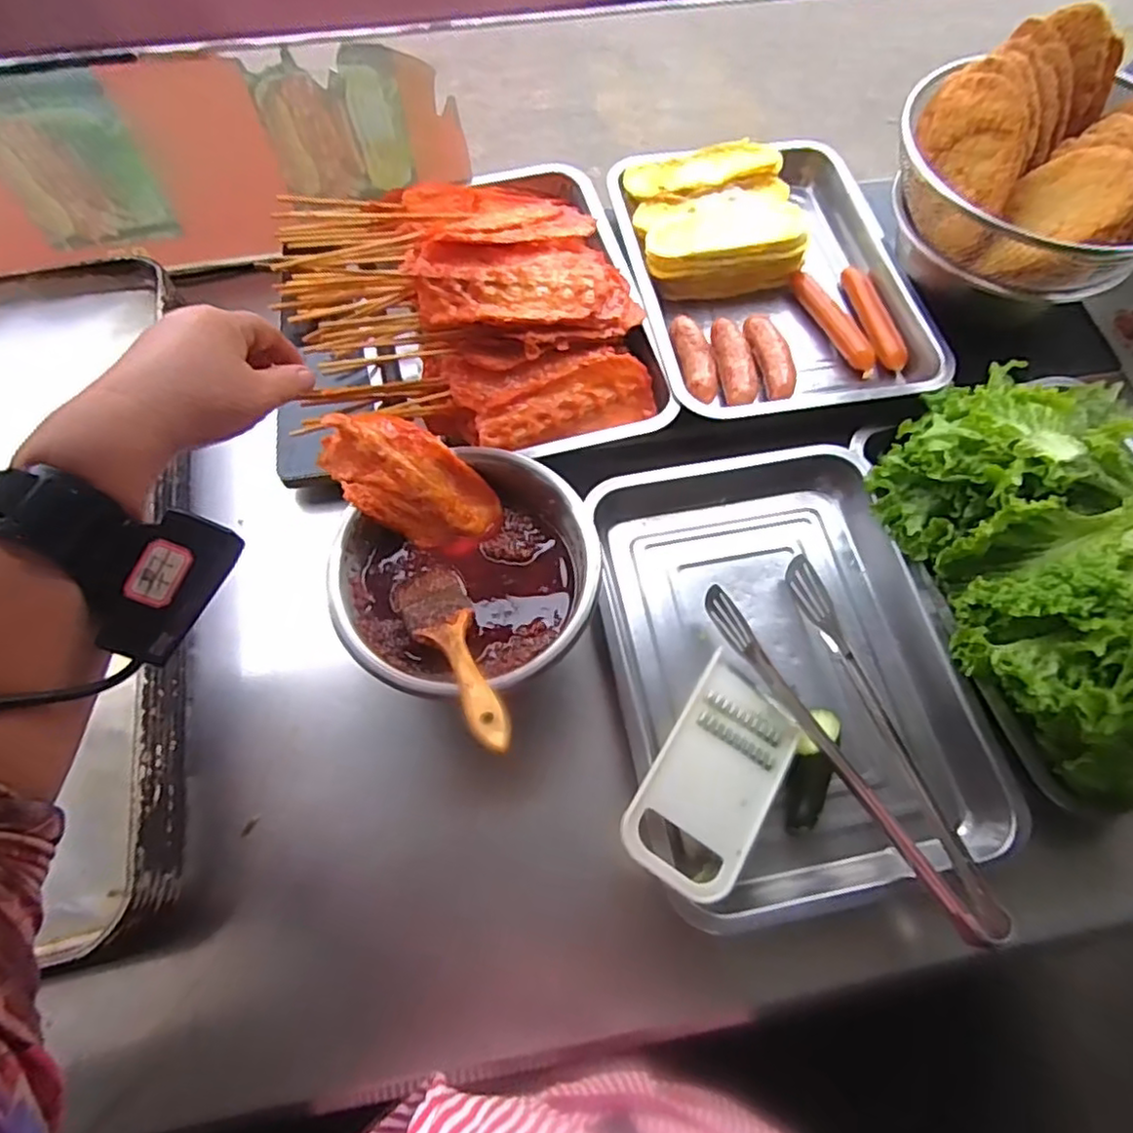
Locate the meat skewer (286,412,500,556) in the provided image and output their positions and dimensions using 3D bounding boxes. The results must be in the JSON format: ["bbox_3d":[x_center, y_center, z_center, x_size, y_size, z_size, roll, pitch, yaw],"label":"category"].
[{"bbox_3d":[-0.125,-0.068,0.521,0.152,0.015,0.077,42,87,-21],"label":"meat skewer"}]

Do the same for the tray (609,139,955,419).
[{"bbox_3d":[0.196,-0.288,0.666,0.265,0.071,0.329,-7,63,-4],"label":"tray"}]

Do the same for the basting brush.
[{"bbox_3d":[-0.075,0.060,0.460,0.048,0.012,0.171,-24,43,-12],"label":"basting brush"}]

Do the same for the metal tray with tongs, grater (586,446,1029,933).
[{"bbox_3d":[0.163,0.074,0.538,0.258,0.062,0.361,-12,64,-7],"label":"metal tray with tongs, grater"}]

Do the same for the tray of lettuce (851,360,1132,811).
[{"bbox_3d":[0.398,0.002,0.507,0.238,0.121,0.358,-14,64,-8],"label":"tray of lettuce"}]

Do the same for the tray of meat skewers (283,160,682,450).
[{"bbox_3d":[-0.082,-0.259,0.600,0.292,0.106,0.348,-13,64,-7],"label":"tray of meat skewers"}]

